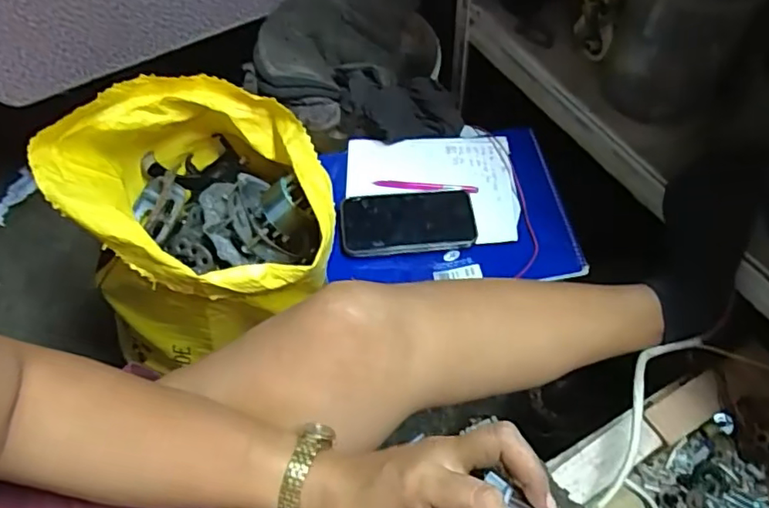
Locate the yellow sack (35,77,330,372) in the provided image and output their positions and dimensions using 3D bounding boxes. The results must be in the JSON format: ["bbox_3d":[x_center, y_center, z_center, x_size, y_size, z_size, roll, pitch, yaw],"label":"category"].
[{"bbox_3d":[-0.208,-0.055,0.680,0.269,0.231,0.305,-17,60,-8],"label":"yellow sack"}]

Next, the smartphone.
[{"bbox_3d":[0.030,-0.040,0.717,0.167,0.012,0.081,-6,63,-10],"label":"smartphone"}]

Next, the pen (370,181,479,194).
[{"bbox_3d":[0.053,-0.086,0.743,0.130,0.009,0.011,3,59,4],"label":"pen"}]

